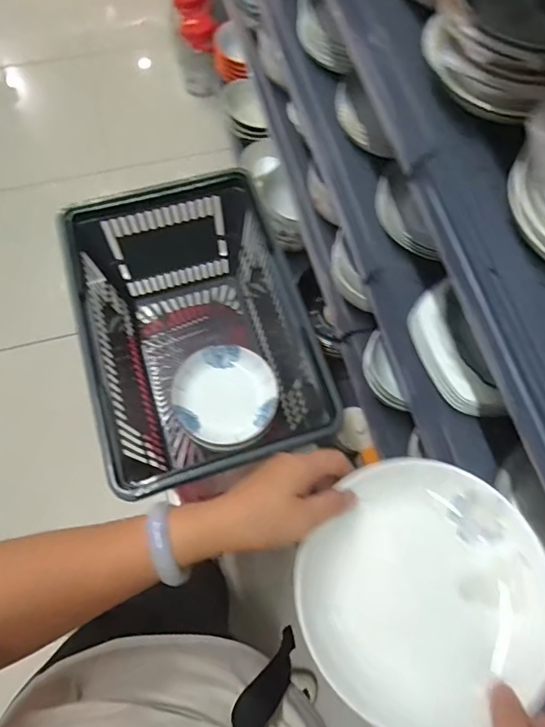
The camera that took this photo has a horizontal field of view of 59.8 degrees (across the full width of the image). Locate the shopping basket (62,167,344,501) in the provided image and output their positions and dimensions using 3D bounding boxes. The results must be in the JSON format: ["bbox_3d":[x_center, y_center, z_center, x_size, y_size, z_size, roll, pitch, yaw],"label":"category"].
[{"bbox_3d":[-0.126,-0.037,0.797,0.310,0.254,0.458,-17,70,-8],"label":"shopping basket"}]

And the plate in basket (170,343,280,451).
[{"bbox_3d":[-0.079,0.053,0.792,0.170,0.017,0.172,0,69,-1],"label":"plate in basket"}]

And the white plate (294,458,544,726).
[{"bbox_3d":[0.113,0.168,0.355,0.167,0.051,0.181,0,69,-1],"label":"white plate"}]

